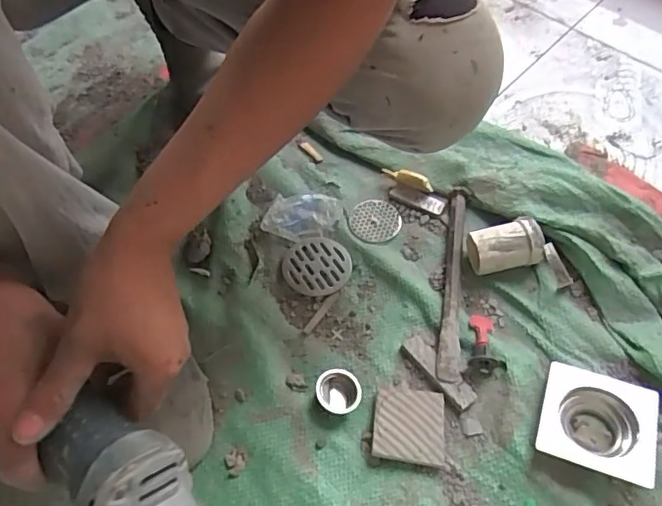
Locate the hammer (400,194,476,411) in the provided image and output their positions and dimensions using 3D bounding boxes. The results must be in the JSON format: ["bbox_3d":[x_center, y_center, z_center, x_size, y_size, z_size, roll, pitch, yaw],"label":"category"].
[{"bbox_3d":[0.119,0.042,0.626,0.067,0.019,0.249,2,59,4],"label":"hammer"}]

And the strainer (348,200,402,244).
[{"bbox_3d":[0.053,-0.039,0.695,0.063,0.006,0.060,-1,59,2],"label":"strainer"}]

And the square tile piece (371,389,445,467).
[{"bbox_3d":[0.077,0.168,0.553,0.069,0.009,0.070,10,52,-4],"label":"square tile piece"}]

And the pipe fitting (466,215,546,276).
[{"bbox_3d":[0.195,-0.007,0.633,0.075,0.045,0.054,-9,59,-3],"label":"pipe fitting"}]

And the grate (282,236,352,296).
[{"bbox_3d":[-0.018,0.013,0.662,0.076,0.004,0.077,-1,59,2],"label":"grate"}]

